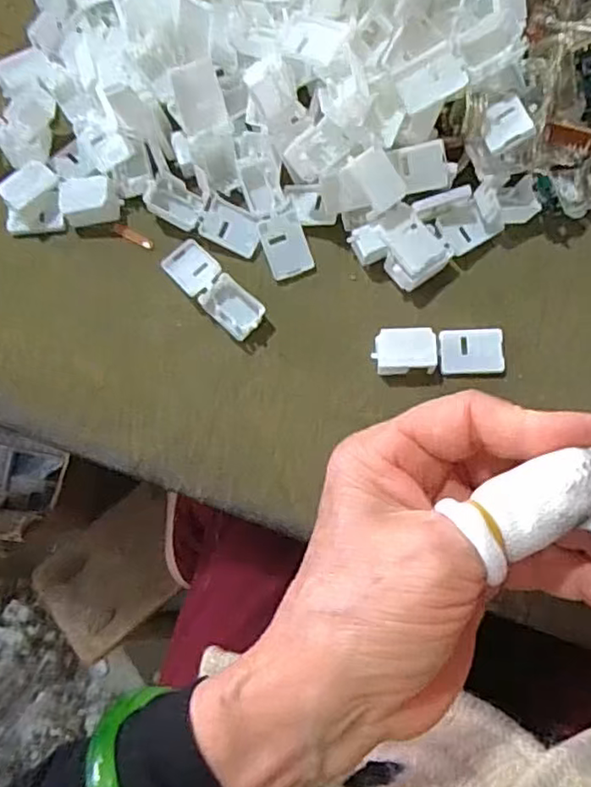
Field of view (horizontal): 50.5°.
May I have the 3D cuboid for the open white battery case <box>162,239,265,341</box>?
[{"bbox_3d":[-0.038,-0.048,0.282,0.054,0.012,0.020,44,85,9],"label":"open white battery case"}]

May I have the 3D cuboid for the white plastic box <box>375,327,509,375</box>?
[{"bbox_3d":[0.062,-0.018,0.270,0.055,0.014,0.020,-1,80,3],"label":"white plastic box"}]

